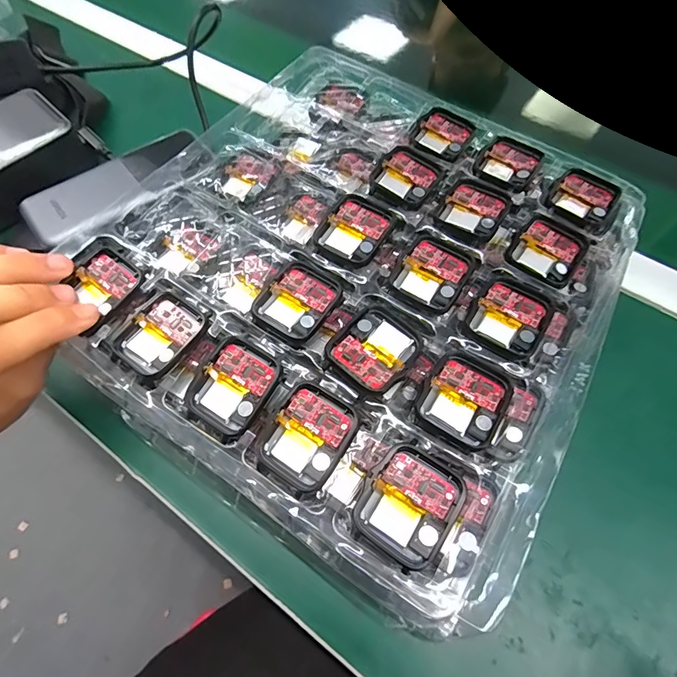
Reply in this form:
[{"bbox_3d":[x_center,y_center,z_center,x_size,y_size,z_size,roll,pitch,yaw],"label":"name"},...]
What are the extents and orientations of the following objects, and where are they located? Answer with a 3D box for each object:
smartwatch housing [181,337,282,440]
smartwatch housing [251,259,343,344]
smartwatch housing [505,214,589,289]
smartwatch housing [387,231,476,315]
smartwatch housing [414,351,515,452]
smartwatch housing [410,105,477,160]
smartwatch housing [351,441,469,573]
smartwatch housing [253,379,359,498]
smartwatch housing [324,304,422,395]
[{"bbox_3d":[-0.051,0.021,0.200,0.037,0.006,0.041,29,65,14],"label":"smartwatch housing"},{"bbox_3d":[-0.021,-0.021,0.222,0.037,0.007,0.045,31,65,14],"label":"smartwatch housing"},{"bbox_3d":[0.121,-0.052,0.238,0.037,0.005,0.044,33,66,15],"label":"smartwatch housing"},{"bbox_3d":[0.052,-0.037,0.228,0.038,0.006,0.044,31,65,14],"label":"smartwatch housing"},{"bbox_3d":[0.060,0.028,0.196,0.037,0.005,0.041,31,65,14],"label":"smartwatch housing"},{"bbox_3d":[0.072,-0.142,0.286,0.037,0.007,0.044,32,66,15],"label":"smartwatch housing"},{"bbox_3d":[0.030,0.069,0.174,0.037,0.011,0.041,32,66,17],"label":"smartwatch housing"},{"bbox_3d":[-0.015,0.044,0.186,0.037,0.009,0.045,29,66,16],"label":"smartwatch housing"},{"bbox_3d":[0.018,0.005,0.205,0.039,0.005,0.041,37,67,17],"label":"smartwatch housing"}]

